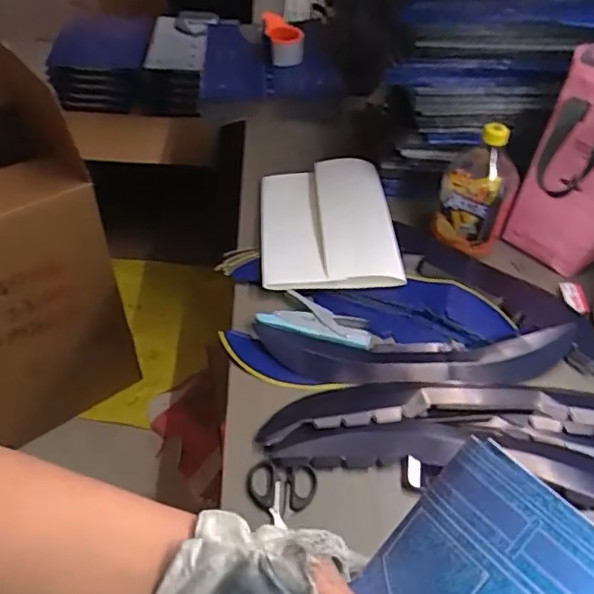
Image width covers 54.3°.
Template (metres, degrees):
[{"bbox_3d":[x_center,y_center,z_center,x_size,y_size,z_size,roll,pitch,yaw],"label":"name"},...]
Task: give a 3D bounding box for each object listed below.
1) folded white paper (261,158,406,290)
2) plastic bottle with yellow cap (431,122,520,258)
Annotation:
[{"bbox_3d":[0.071,-0.129,1.095,0.274,0.277,0.041,-1,39,-3],"label":"folded white paper"},{"bbox_3d":[0.273,-0.168,0.871,0.106,0.182,0.096,27,50,21],"label":"plastic bottle with yellow cap"}]

